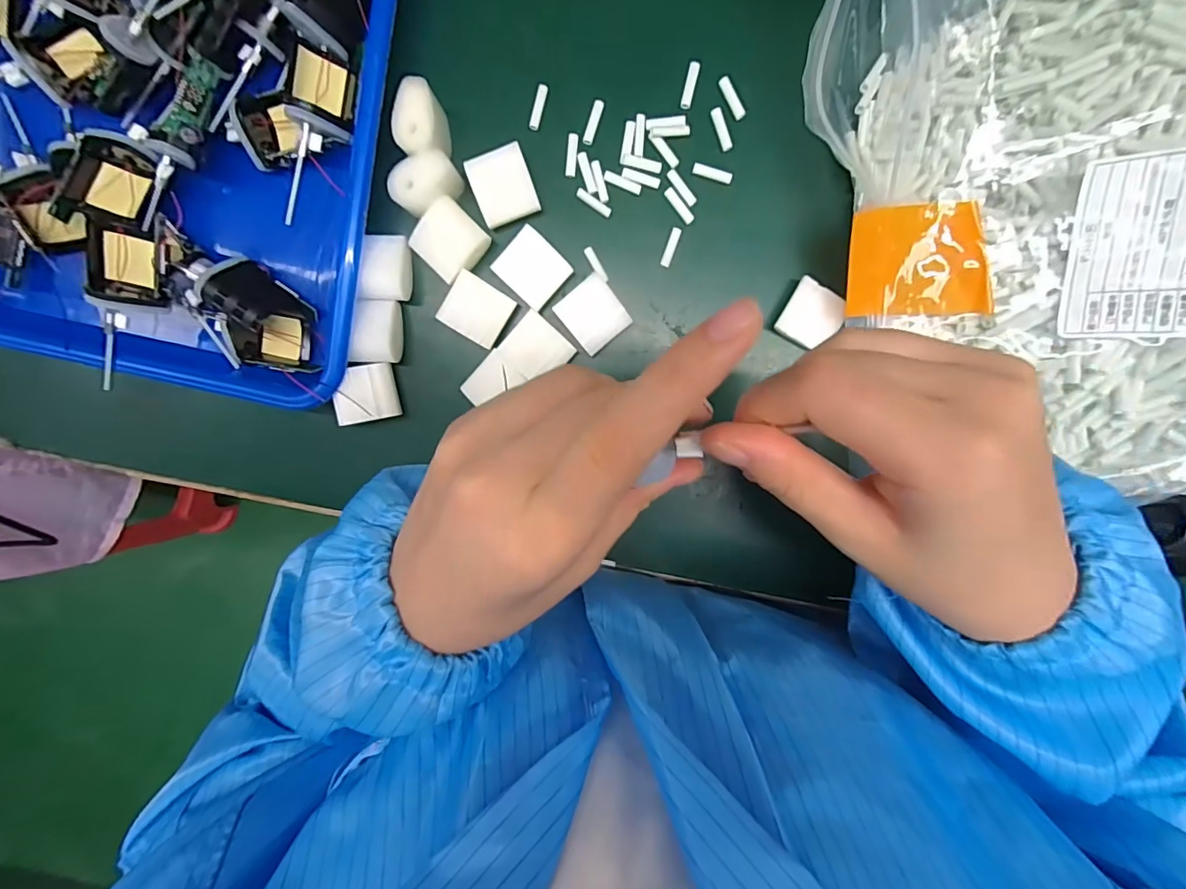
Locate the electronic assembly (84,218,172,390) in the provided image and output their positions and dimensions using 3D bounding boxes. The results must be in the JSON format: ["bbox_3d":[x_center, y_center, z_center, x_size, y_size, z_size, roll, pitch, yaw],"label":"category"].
[{"bbox_3d":[-0.256,-0.072,0.280,0.034,0.020,0.088,18,99,-1],"label":"electronic assembly"}]

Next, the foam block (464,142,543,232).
[{"bbox_3d":[-0.050,-0.146,0.288,0.032,0.017,0.035,-18,98,4],"label":"foam block"}]

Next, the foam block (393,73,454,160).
[{"bbox_3d":[-0.093,-0.175,0.280,0.024,0.034,0.034,-4,99,2],"label":"foam block"}]

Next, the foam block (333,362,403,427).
[{"bbox_3d":[-0.136,-0.030,0.303,0.036,0.009,0.033,-16,96,-24],"label":"foam block"}]

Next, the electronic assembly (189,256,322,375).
[{"bbox_3d":[-0.199,-0.075,0.294,0.065,0.029,0.058,8,99,0],"label":"electronic assembly"}]

